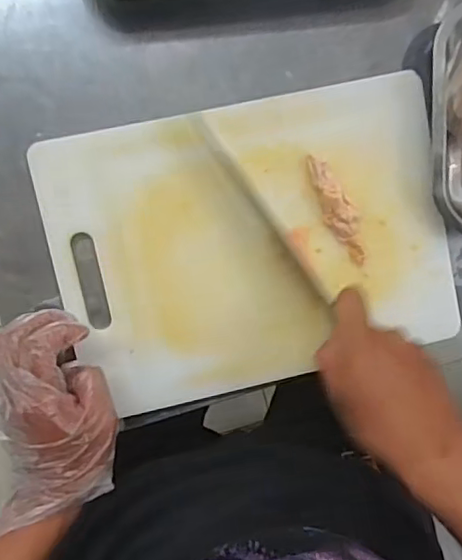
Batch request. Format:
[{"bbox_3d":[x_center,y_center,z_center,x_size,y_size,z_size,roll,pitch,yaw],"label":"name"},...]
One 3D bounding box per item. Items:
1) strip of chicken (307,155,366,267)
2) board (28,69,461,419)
[{"bbox_3d":[0.095,-0.060,0.516,0.027,0.017,0.101,-35,99,-2],"label":"strip of chicken"},{"bbox_3d":[0.023,-0.031,0.514,0.339,0.029,0.238,-13,98,-5],"label":"board"}]

